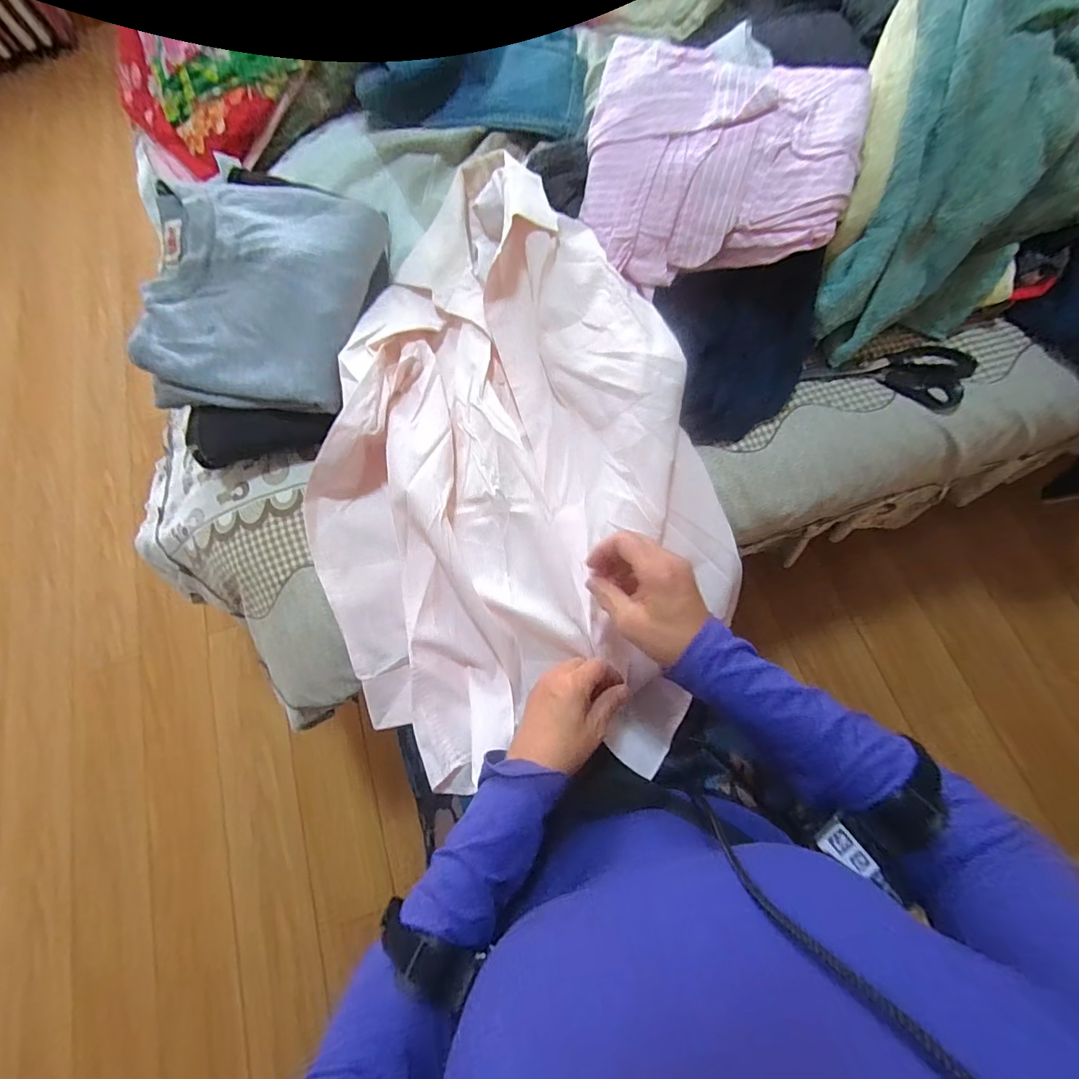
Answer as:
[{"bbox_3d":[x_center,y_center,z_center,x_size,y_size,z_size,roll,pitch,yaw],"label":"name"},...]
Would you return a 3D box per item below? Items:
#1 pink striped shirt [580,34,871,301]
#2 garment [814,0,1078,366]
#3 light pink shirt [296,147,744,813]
[{"bbox_3d":[0.184,-0.417,0.536,0.253,0.128,0.229,6,72,5],"label":"pink striped shirt"},{"bbox_3d":[0.510,-0.462,0.532,0.299,0.256,0.513,14,73,7],"label":"garment"},{"bbox_3d":[-0.047,-0.096,0.537,0.412,0.135,0.661,-17,74,-3],"label":"light pink shirt"}]

